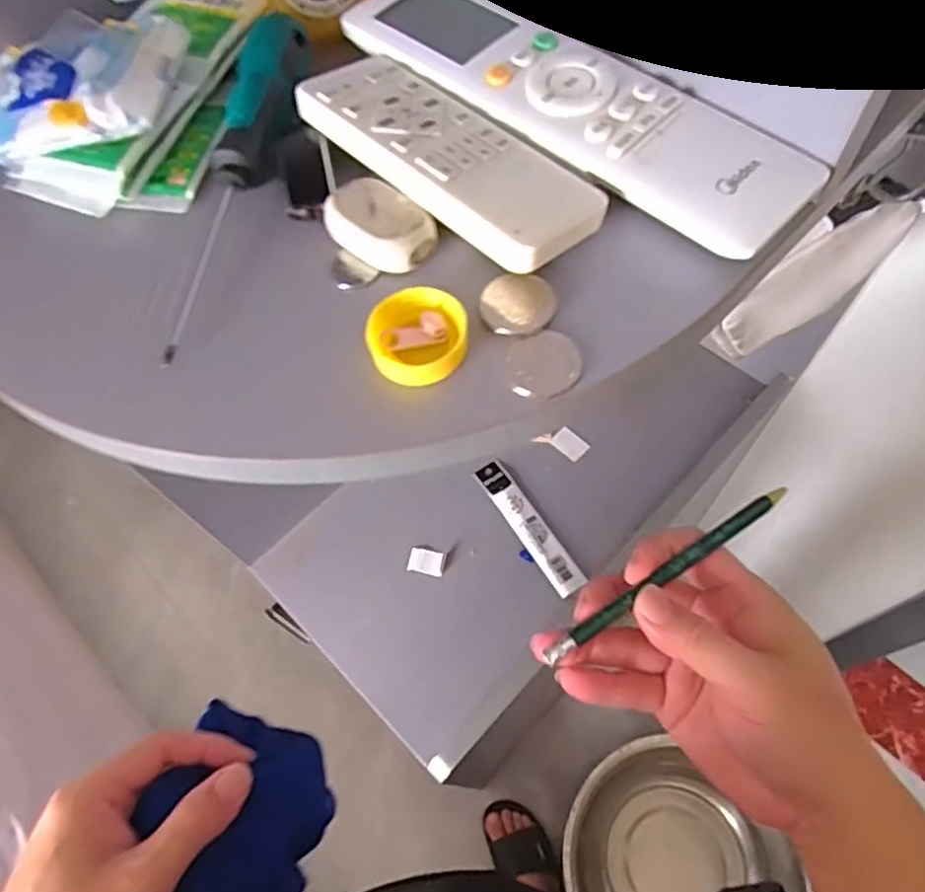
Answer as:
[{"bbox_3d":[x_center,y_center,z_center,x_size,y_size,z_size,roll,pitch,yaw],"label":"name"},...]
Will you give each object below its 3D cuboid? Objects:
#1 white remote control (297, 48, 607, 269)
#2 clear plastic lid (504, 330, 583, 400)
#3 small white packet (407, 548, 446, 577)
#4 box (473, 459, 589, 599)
[{"bbox_3d":[-0.007,-0.104,0.232,0.042,0.012,0.116,-42,68,-16],"label":"white remote control"},{"bbox_3d":[0.025,-0.026,0.210,0.023,0.004,0.022,-2,63,3],"label":"clear plastic lid"},{"bbox_3d":[-0.035,0.115,0.661,0.035,0.004,0.024,10,64,9],"label":"small white packet"},{"bbox_3d":[0.065,0.079,0.671,0.032,0.011,0.160,-31,65,-11],"label":"box"}]

